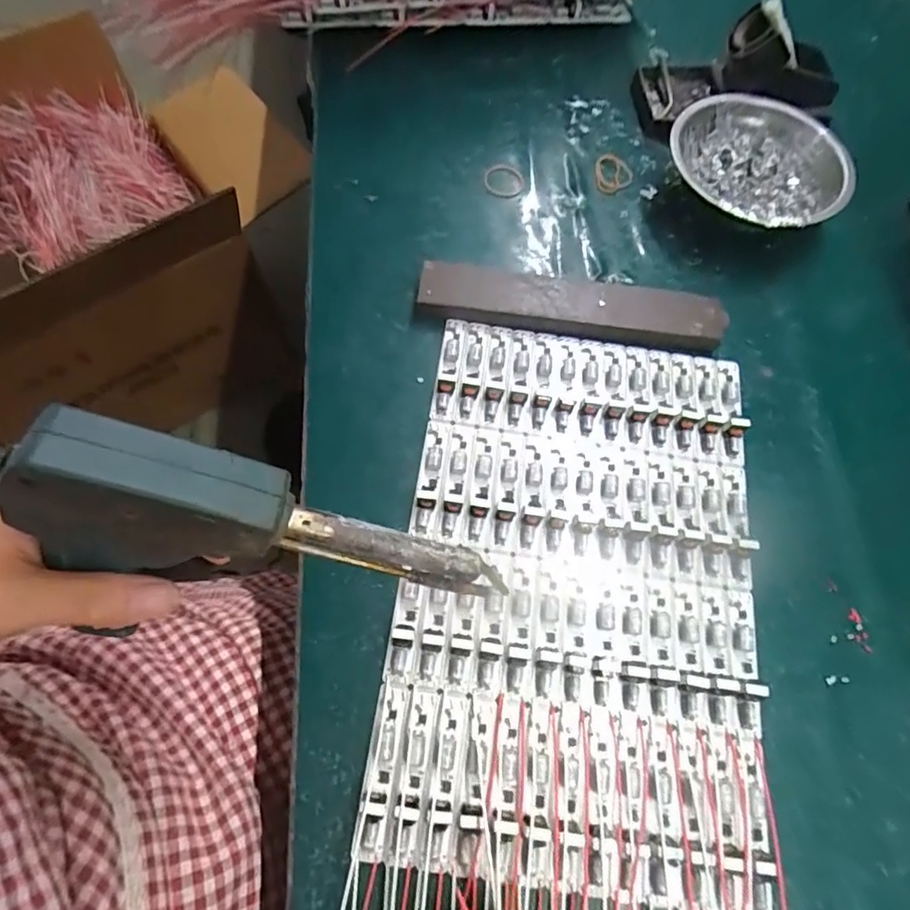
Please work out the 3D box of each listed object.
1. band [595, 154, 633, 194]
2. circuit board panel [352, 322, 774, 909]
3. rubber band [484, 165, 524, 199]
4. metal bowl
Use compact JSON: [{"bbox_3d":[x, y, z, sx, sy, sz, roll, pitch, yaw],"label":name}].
[{"bbox_3d":[0.121,-0.216,0.431,0.029,0.004,0.035,23,68,7],"label":"band"},{"bbox_3d":[0.068,0.061,0.307,0.188,0.011,0.295,8,67,1],"label":"circuit board panel"},{"bbox_3d":[0.037,-0.210,0.428,0.031,0.005,0.029,1,67,-2],"label":"rubber band"},{"bbox_3d":[0.219,-0.203,0.406,0.115,0.040,0.117,1,67,-2],"label":"metal bowl"}]

